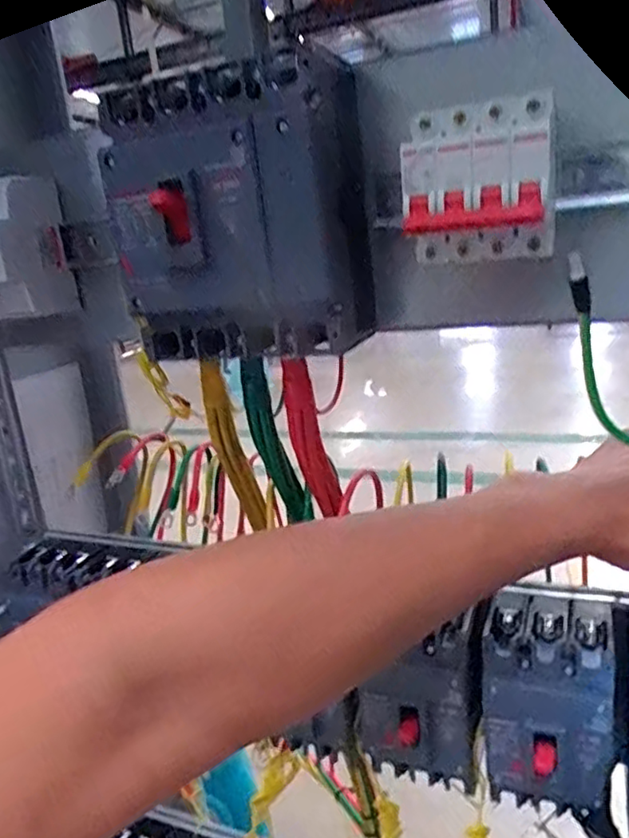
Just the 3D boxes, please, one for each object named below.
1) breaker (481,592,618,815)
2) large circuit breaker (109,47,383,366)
[{"bbox_3d":[0.150,0.186,0.404,0.077,0.117,0.075,1,17,24],"label":"breaker"},{"bbox_3d":[-0.048,-0.118,0.388,0.140,0.152,0.096,2,17,28],"label":"large circuit breaker"}]

